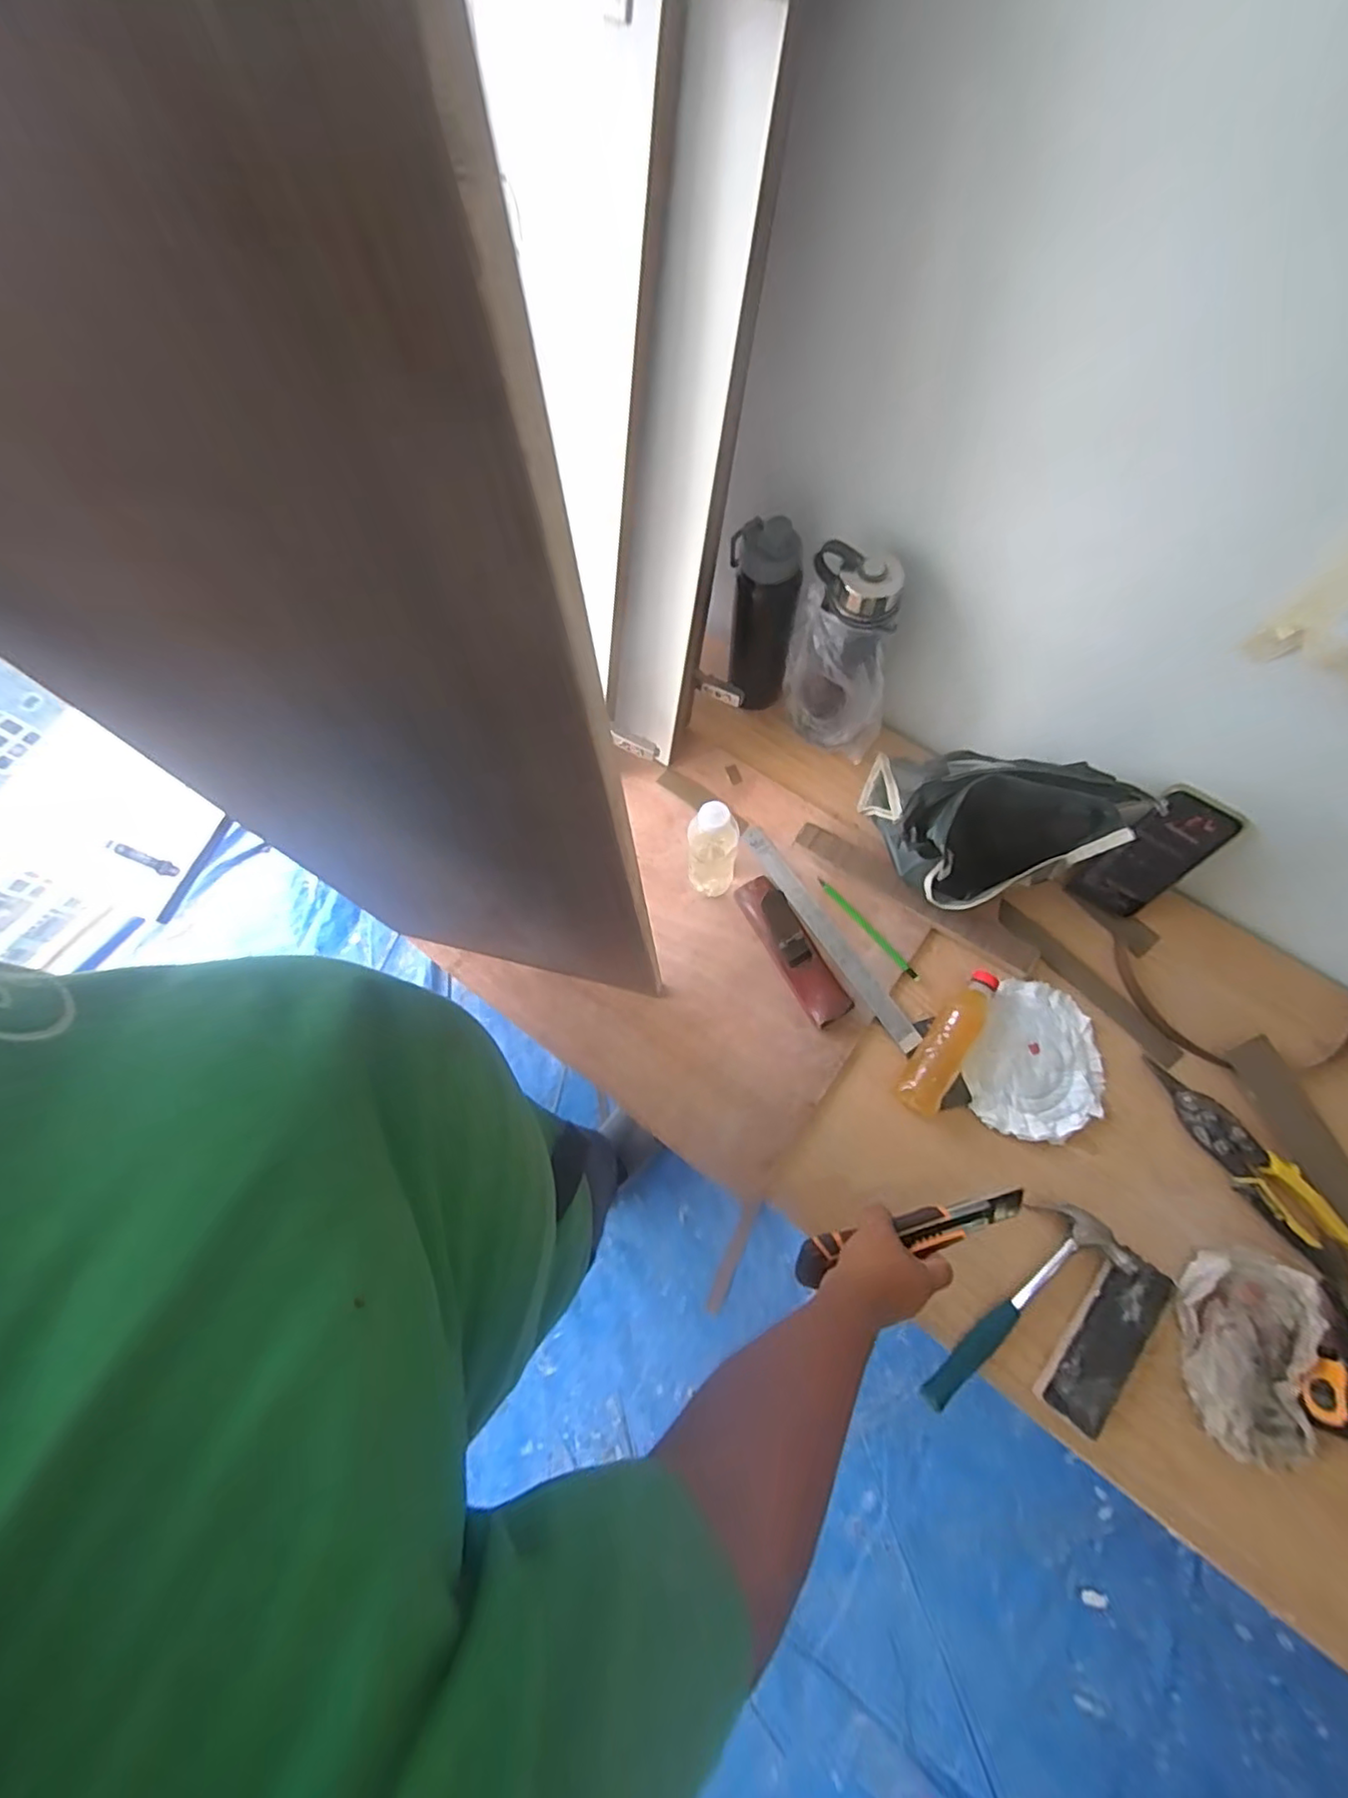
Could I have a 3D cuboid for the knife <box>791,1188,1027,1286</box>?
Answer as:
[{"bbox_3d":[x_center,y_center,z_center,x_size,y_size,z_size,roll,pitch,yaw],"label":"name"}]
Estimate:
[{"bbox_3d":[0.228,0.325,0.600,0.228,0.030,0.037,-14,73,-3],"label":"knife"}]

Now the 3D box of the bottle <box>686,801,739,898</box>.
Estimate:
[{"bbox_3d":[0.043,-0.051,0.710,0.041,0.178,0.047,-44,76,-11],"label":"bottle"}]

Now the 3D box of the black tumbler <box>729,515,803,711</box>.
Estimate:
[{"bbox_3d":[0.107,-0.348,0.770,0.080,0.250,0.074,2,73,3],"label":"black tumbler"}]

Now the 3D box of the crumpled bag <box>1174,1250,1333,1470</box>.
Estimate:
[{"bbox_3d":[0.561,0.446,0.600,0.111,0.035,0.176,12,73,6],"label":"crumpled bag"}]

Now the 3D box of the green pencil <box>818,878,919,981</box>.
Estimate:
[{"bbox_3d":[0.243,0.036,0.775,0.014,0.013,0.167,-39,75,-10],"label":"green pencil"}]

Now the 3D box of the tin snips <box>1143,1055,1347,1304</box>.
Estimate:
[{"bbox_3d":[0.620,0.289,0.660,0.057,0.027,0.252,-36,75,-9],"label":"tin snips"}]

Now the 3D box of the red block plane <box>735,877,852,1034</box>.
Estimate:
[{"bbox_3d":[0.143,0.059,0.743,0.054,0.039,0.193,-28,74,-7],"label":"red block plane"}]

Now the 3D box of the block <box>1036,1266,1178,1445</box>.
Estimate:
[{"bbox_3d":[0.433,0.439,0.614,0.065,0.026,0.170,37,77,12],"label":"block"}]

